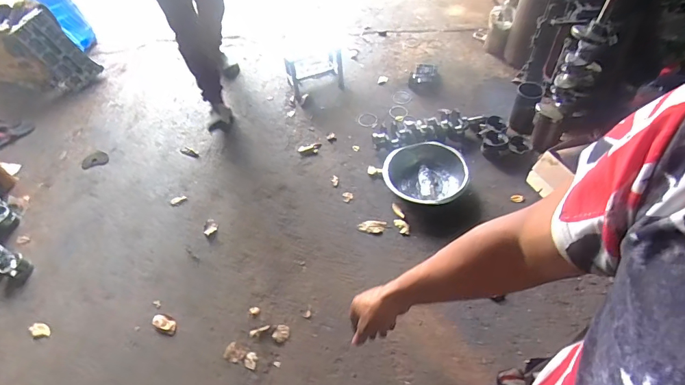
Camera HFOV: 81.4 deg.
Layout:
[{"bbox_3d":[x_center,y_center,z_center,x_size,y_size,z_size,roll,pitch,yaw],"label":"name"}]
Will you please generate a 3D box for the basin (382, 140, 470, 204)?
[{"bbox_3d":[0.365,-0.088,1.771,0.351,0.133,0.343,-2,52,3],"label":"basin"}]

